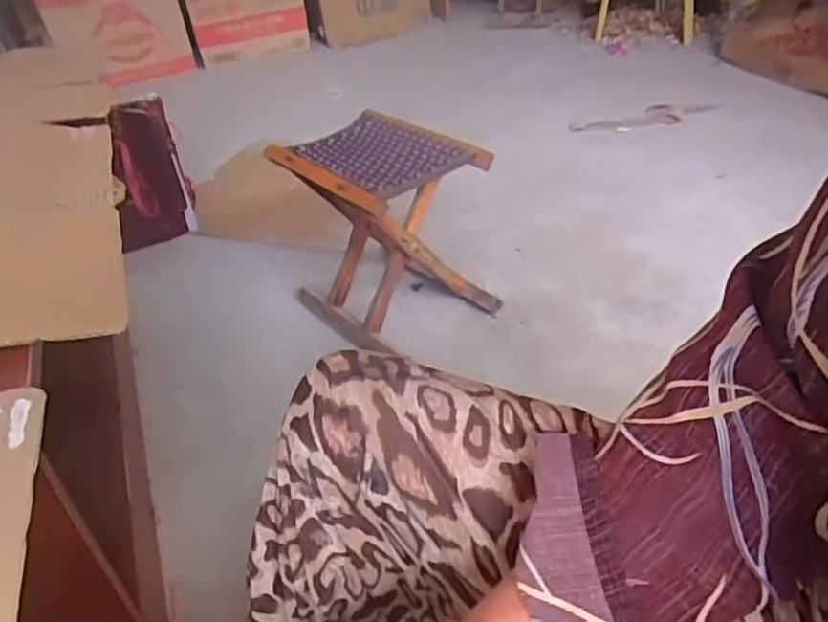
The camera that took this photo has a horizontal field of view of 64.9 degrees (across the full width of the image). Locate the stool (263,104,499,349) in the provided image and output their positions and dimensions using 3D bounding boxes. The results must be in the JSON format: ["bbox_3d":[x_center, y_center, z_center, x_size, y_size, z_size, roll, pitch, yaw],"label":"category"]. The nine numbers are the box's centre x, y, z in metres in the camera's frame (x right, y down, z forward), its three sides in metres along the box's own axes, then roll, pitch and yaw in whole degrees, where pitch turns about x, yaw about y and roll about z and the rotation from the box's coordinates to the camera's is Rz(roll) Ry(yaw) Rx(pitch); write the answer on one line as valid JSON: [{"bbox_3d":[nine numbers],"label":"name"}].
[{"bbox_3d":[-0.052,-0.137,1.150,0.241,0.309,0.320,-29,43,-28],"label":"stool"}]

